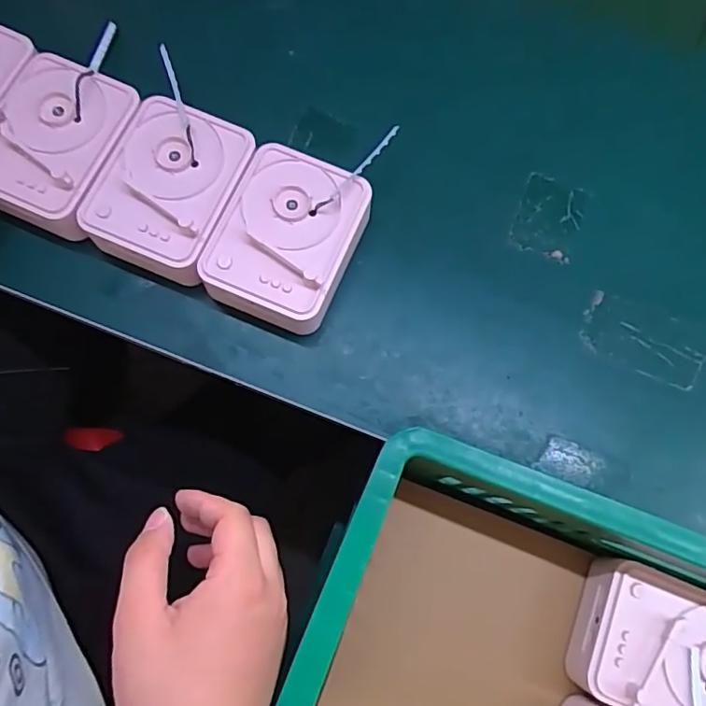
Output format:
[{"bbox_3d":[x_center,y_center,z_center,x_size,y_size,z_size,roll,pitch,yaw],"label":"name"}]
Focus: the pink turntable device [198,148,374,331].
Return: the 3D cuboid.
[{"bbox_3d":[-0.048,-0.086,0.440,0.098,0.046,0.125,23,75,3],"label":"pink turntable device"}]

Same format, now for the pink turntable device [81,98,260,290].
[{"bbox_3d":[-0.141,-0.128,0.442,0.094,0.041,0.124,21,75,3],"label":"pink turntable device"}]

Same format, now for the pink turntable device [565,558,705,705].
[{"bbox_3d":[0.231,0.217,0.411,0.132,0.048,0.098,20,75,3],"label":"pink turntable device"}]

